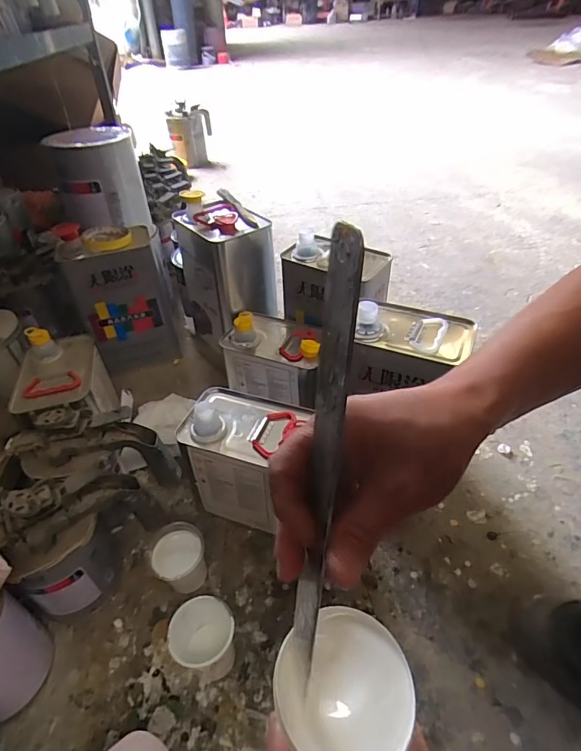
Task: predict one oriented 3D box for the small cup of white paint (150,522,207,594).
[{"bbox_3d":[-0.140,0.239,0.567,0.062,0.076,0.070,-15,42,-15],"label":"small cup of white paint"}]

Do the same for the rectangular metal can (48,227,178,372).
[{"bbox_3d":[-0.331,-0.152,0.858,0.164,0.263,0.122,-21,44,-21],"label":"rectangular metal can"}]

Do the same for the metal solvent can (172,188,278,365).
[{"bbox_3d":[-0.115,-0.190,0.807,0.138,0.220,0.118,27,48,30],"label":"metal solvent can"}]

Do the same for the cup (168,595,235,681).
[{"bbox_3d":[-0.096,0.297,0.494,0.067,0.084,0.067,-28,47,-27],"label":"cup"}]

